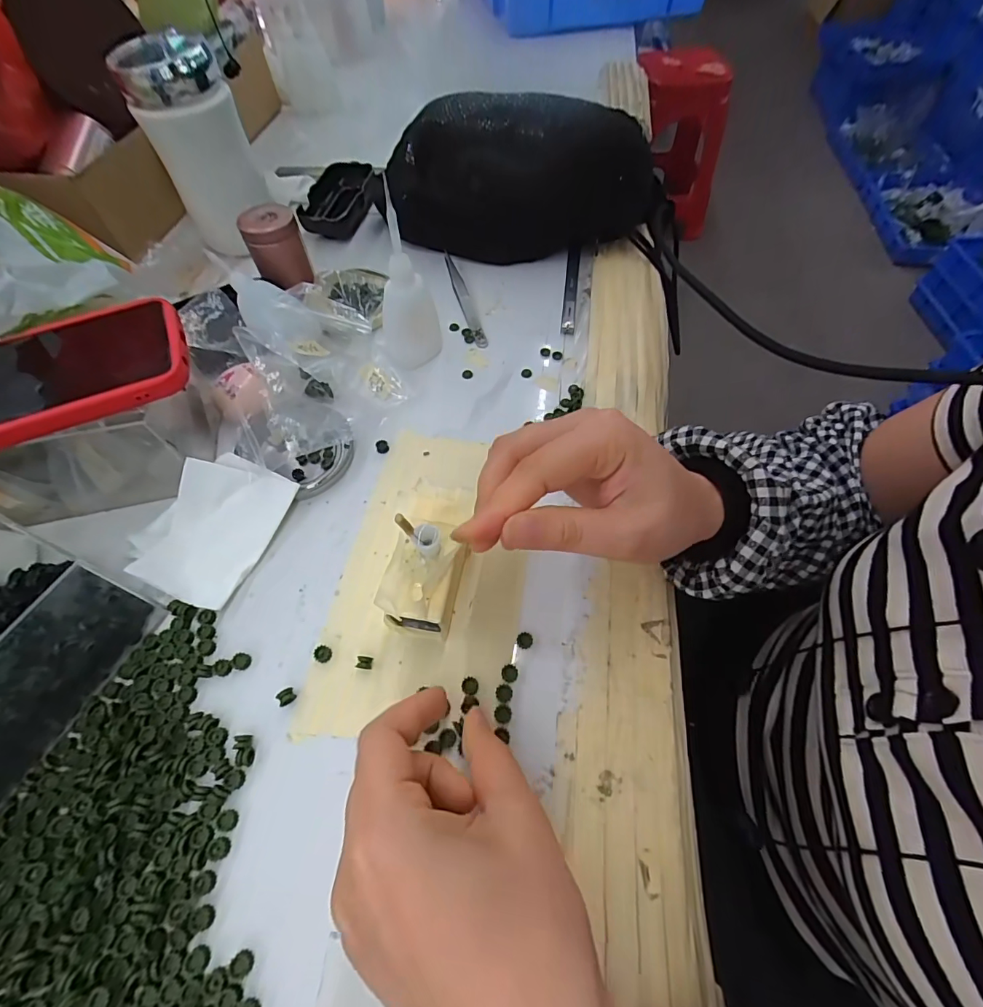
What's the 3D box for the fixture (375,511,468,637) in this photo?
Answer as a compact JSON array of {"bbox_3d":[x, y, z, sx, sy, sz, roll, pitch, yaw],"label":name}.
[{"bbox_3d":[-0.037,0.044,0.254,0.039,0.039,0.062,7,60,3],"label":"fixture"}]

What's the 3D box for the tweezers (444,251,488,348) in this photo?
[{"bbox_3d":[-0.026,-0.185,0.405,0.011,0.004,0.131,-14,61,-9],"label":"tweezers"}]

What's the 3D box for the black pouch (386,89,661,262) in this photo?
[{"bbox_3d":[0.026,-0.286,0.403,0.237,0.102,0.084,5,60,2],"label":"black pouch"}]

